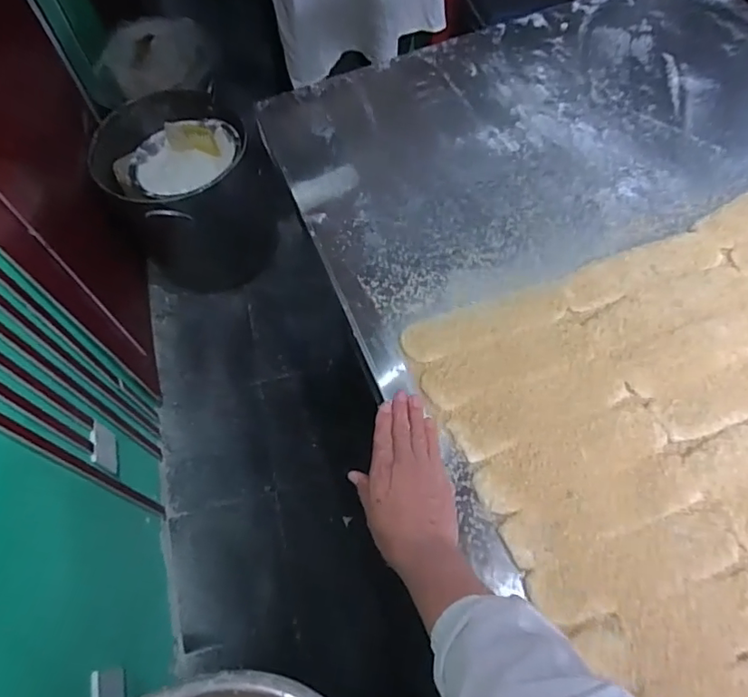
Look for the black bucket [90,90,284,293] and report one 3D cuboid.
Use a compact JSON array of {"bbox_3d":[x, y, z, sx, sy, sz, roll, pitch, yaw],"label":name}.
[{"bbox_3d":[-0.503,-0.419,1.550,0.361,0.415,0.375,-1,63,3],"label":"black bucket"}]

